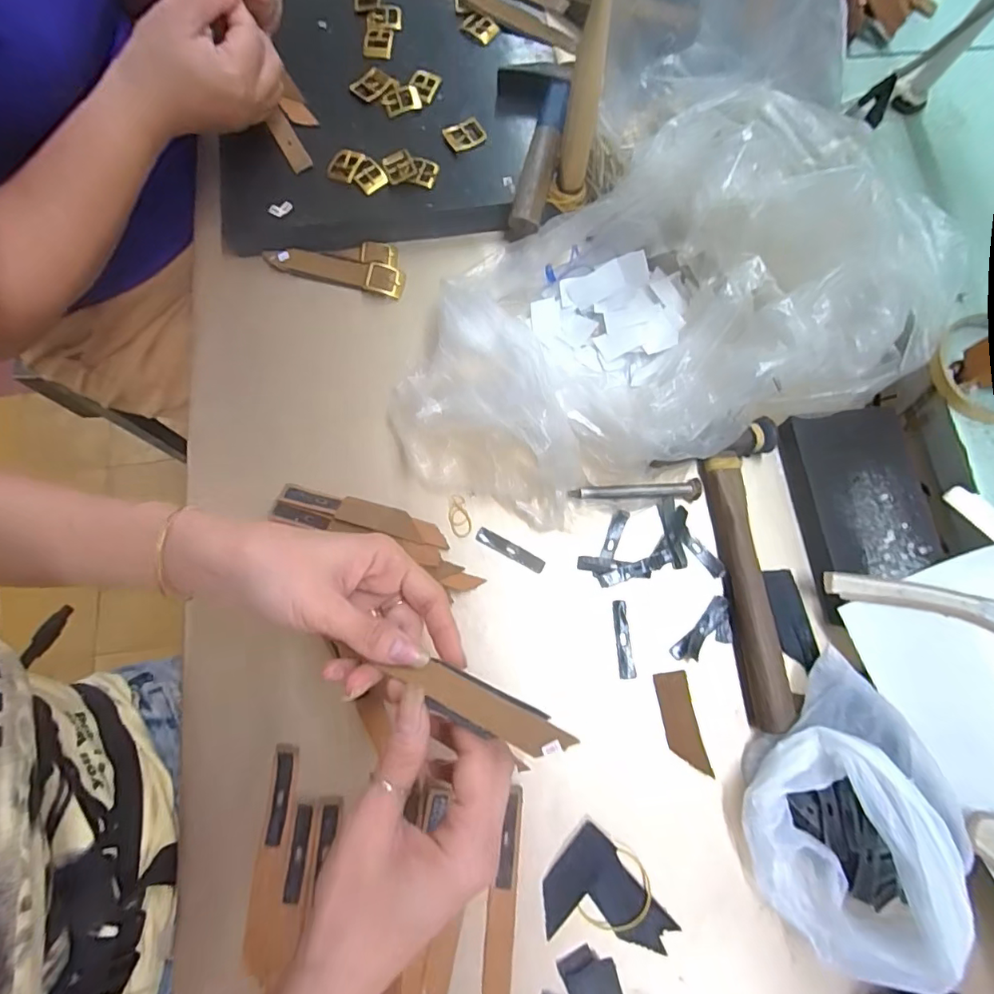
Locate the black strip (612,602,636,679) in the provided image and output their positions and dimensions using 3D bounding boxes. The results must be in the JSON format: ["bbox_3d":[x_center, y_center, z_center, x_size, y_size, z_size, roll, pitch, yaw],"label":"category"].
[{"bbox_3d":[0.088,0.099,0.358,0.011,0.006,0.052,-4,76,-2],"label":"black strip"}]

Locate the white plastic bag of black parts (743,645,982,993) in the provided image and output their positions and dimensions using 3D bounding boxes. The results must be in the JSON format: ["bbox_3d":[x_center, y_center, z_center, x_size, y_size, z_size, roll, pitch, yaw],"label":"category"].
[{"bbox_3d":[0.215,0.191,0.305,0.112,0.060,0.141,40,79,9],"label":"white plastic bag of black parts"}]

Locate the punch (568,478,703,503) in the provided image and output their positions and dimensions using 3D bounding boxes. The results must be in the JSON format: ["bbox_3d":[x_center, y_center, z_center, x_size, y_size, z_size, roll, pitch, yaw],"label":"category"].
[{"bbox_3d":[0.103,-0.005,0.380,0.096,0.010,0.013,0,76,-1],"label":"punch"}]

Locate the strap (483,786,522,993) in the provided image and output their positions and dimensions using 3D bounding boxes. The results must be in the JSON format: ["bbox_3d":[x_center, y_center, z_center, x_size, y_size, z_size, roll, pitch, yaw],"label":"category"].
[{"bbox_3d":[0.003,0.251,0.321,0.016,0.005,0.125,5,76,0],"label":"strap"}]

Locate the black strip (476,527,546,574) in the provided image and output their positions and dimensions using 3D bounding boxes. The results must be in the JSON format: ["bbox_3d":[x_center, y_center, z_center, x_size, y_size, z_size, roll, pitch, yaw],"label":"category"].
[{"bbox_3d":[0.010,0.039,0.373,0.053,0.005,0.011,28,77,6],"label":"black strip"}]

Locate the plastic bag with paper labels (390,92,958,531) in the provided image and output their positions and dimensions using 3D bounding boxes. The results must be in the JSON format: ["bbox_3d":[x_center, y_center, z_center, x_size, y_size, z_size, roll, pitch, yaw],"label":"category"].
[{"bbox_3d":[0.104,-0.133,0.359,0.382,0.115,0.225,-21,77,-6],"label":"plastic bag with paper labels"}]

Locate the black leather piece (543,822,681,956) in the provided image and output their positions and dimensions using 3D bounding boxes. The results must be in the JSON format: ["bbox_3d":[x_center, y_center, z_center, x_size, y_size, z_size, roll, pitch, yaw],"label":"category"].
[{"bbox_3d":[0.066,0.255,0.318,0.077,0.004,0.059,42,79,9],"label":"black leather piece"}]

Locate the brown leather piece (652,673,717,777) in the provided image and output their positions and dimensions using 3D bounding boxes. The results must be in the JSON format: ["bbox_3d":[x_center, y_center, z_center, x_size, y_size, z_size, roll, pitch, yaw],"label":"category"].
[{"bbox_3d":[0.123,0.151,0.345,0.022,0.005,0.063,-9,76,-3],"label":"brown leather piece"}]

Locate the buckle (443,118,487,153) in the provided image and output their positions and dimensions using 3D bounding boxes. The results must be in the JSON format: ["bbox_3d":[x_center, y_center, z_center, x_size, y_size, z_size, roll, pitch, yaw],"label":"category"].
[{"bbox_3d":[-0.027,-0.303,0.431,0.033,0.008,0.021,-24,77,-7],"label":"buckle"}]

